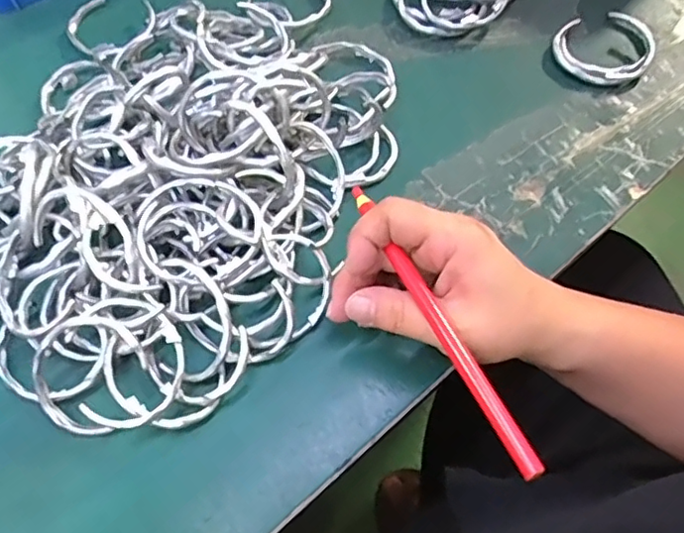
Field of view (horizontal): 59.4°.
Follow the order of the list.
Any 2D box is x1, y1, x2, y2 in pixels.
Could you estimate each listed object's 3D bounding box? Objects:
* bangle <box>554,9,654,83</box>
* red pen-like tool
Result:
[{"bbox_3d":[0.189,-0.155,0.427,0.069,0.012,0.060,-31,68,-15],"label":"bangle"},{"bbox_3d":[0.043,0.022,0.280,0.010,0.006,0.162,-23,60,-12],"label":"red pen-like tool"}]

